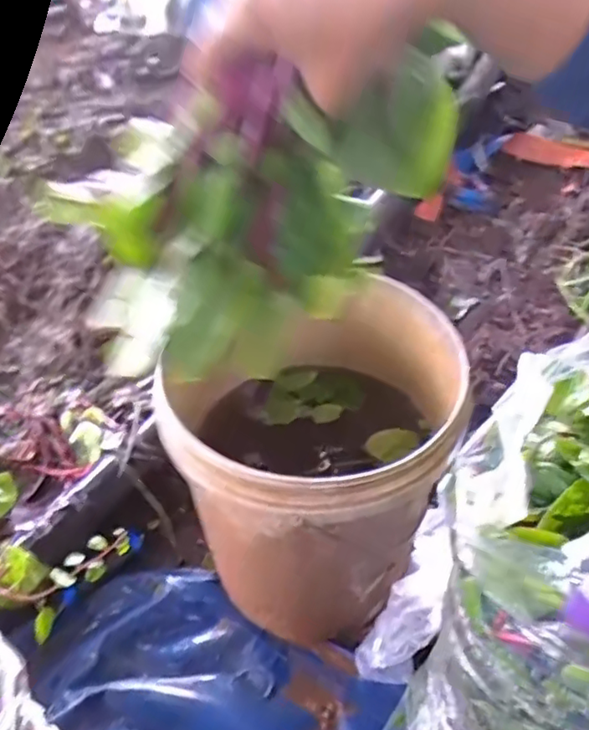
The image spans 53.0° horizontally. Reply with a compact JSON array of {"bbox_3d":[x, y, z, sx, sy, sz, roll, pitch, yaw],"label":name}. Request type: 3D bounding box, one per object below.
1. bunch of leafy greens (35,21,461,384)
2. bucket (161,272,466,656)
[{"bbox_3d":[-0.017,-0.091,0.400,0.245,0.201,0.078,-14,39,-10],"label":"bunch of leafy greens"},{"bbox_3d":[0.032,0.138,0.685,0.272,0.373,0.278,-3,38,3],"label":"bucket"}]

